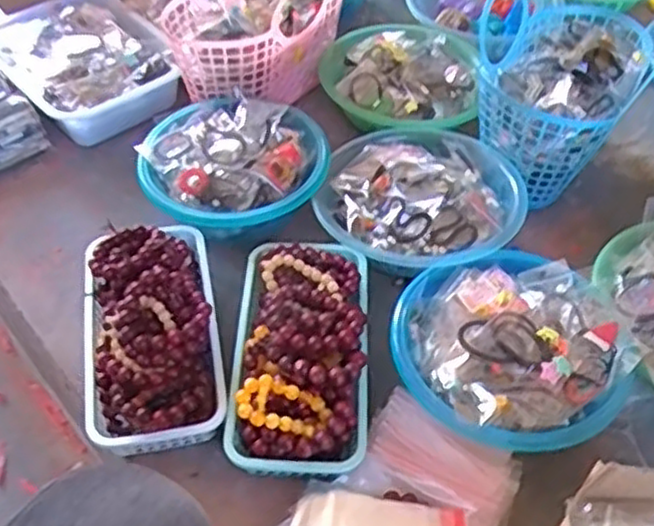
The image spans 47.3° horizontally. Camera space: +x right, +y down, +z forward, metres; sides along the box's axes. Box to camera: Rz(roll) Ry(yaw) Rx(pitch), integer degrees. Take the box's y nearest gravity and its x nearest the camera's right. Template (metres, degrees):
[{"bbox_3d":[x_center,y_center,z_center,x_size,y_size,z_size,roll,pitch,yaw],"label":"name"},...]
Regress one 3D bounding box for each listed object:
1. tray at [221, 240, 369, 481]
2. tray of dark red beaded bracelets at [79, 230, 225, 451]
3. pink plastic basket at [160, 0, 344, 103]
[{"bbox_3d":[-0.026,0.075,0.732,0.130,0.071,0.250,3,48,0],"label":"tray"},{"bbox_3d":[-0.179,0.064,0.751,0.130,0.110,0.252,-8,49,-9],"label":"tray of dark red beaded bracelets"},{"bbox_3d":[-0.100,-0.329,0.988,0.183,0.175,0.239,31,54,23],"label":"pink plastic basket"}]

